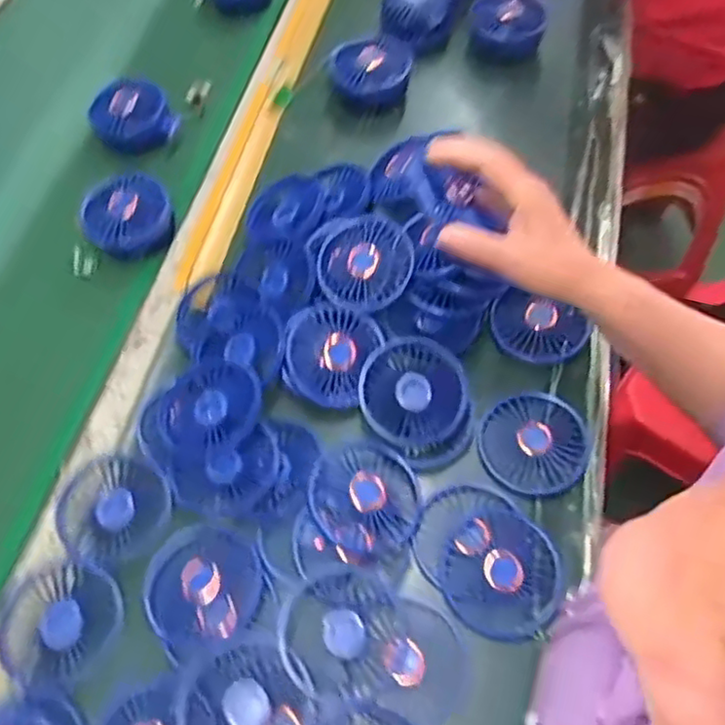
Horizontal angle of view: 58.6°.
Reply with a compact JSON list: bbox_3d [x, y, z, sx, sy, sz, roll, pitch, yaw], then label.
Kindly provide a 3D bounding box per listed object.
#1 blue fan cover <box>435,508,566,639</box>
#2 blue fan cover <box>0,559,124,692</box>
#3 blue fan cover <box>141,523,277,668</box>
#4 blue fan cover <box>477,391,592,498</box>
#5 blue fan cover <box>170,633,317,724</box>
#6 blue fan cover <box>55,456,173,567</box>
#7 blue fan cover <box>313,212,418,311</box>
[{"bbox_3d":[0.104,0.155,0.482,0.087,0.016,0.087,10,63,11],"label":"blue fan cover"},{"bbox_3d":[-0.230,0.196,0.489,0.097,0.013,0.086,10,63,11],"label":"blue fan cover"},{"bbox_3d":[-0.119,0.168,0.484,0.088,0.013,0.089,-24,61,-7],"label":"blue fan cover"},{"bbox_3d":[0.143,0.066,0.537,0.086,0.015,0.088,21,66,17],"label":"blue fan cover"},{"bbox_3d":[-0.085,0.238,0.442,0.084,0.008,0.091,-34,63,-12],"label":"blue fan cover"},{"bbox_3d":[-0.203,0.119,0.525,0.097,0.017,0.084,14,64,14],"label":"blue fan cover"},{"bbox_3d":[0.002,-0.090,0.589,0.085,0.021,0.084,1,78,8],"label":"blue fan cover"}]

